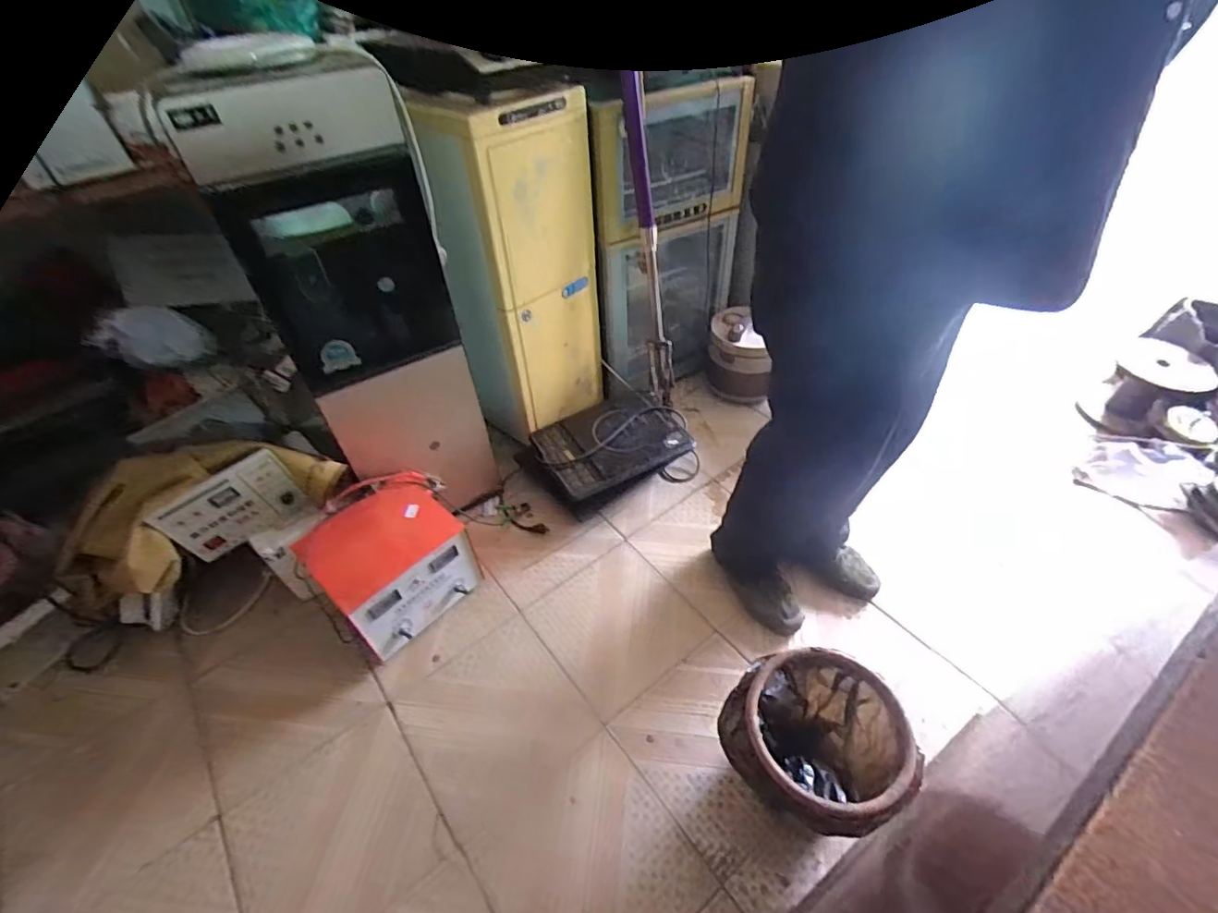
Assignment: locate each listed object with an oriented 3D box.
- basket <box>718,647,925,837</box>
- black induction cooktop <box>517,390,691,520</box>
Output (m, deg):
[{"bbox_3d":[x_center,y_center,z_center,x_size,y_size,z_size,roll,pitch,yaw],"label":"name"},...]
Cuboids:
[{"bbox_3d":[0.318,0.489,0.909,0.264,0.275,0.245,-1,45,1],"label":"basket"},{"bbox_3d":[0.004,-0.031,1.500,0.460,0.134,0.277,-26,55,-21],"label":"black induction cooktop"}]

